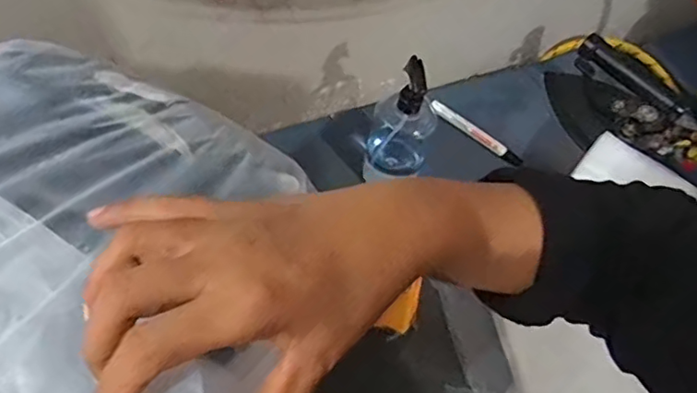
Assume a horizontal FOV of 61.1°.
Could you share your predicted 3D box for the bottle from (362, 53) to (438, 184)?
[{"bbox_3d":[0.062,-0.090,0.689,0.068,0.177,0.066,9,56,1],"label":"bottle"}]

